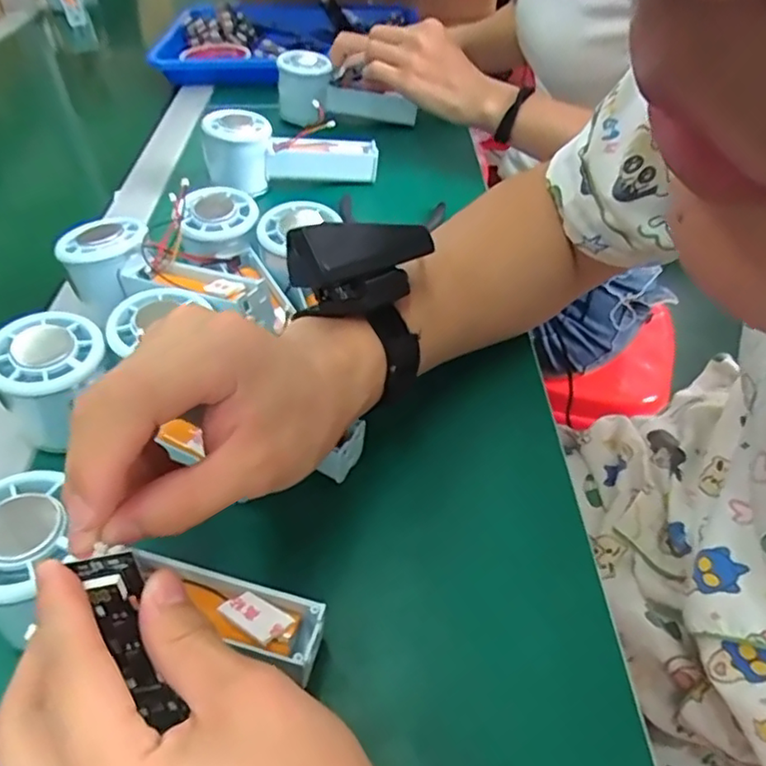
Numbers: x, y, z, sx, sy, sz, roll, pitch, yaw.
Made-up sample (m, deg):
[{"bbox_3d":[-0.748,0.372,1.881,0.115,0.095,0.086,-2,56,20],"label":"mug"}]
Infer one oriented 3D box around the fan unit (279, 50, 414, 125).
[{"bbox_3d":[-0.041,-0.308,0.654,0.143,0.060,0.048,12,46,10],"label":"fan unit"}]

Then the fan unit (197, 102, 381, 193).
[{"bbox_3d":[-0.082,-0.209,0.562,0.153,0.070,0.067,-10,46,-11],"label":"fan unit"}]

